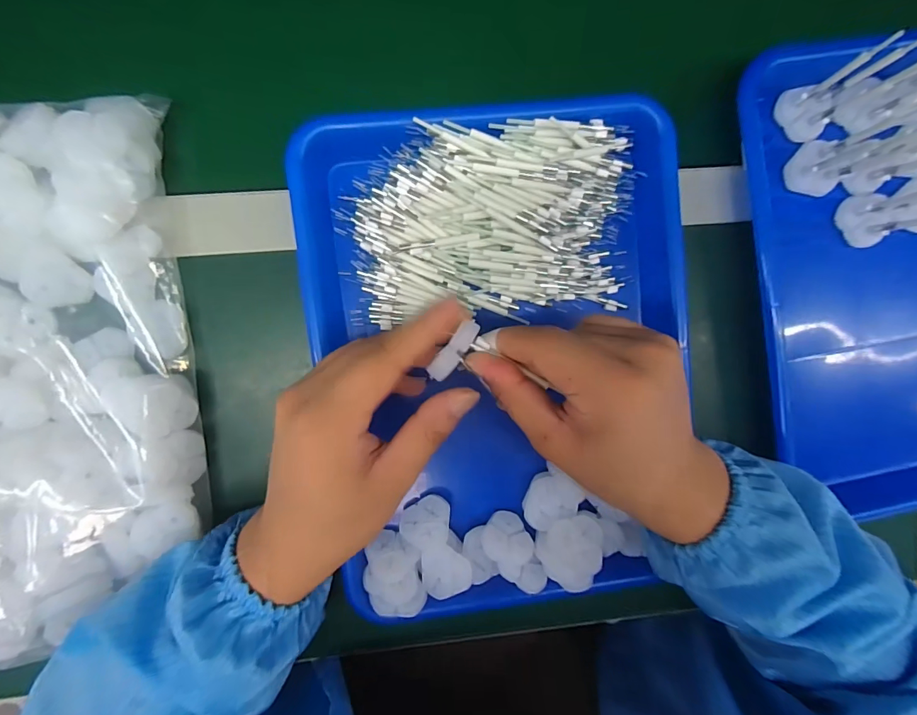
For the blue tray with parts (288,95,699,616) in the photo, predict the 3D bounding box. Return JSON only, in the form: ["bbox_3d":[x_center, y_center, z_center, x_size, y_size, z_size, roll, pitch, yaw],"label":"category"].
[{"bbox_3d":[0.032,0.004,0.284,0.246,0.041,0.330,-7,97,-5],"label":"blue tray with parts"}]

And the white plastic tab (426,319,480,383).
[{"bbox_3d":[-0.002,-0.003,0.222,0.011,0.007,0.037,38,91,-9],"label":"white plastic tab"}]

